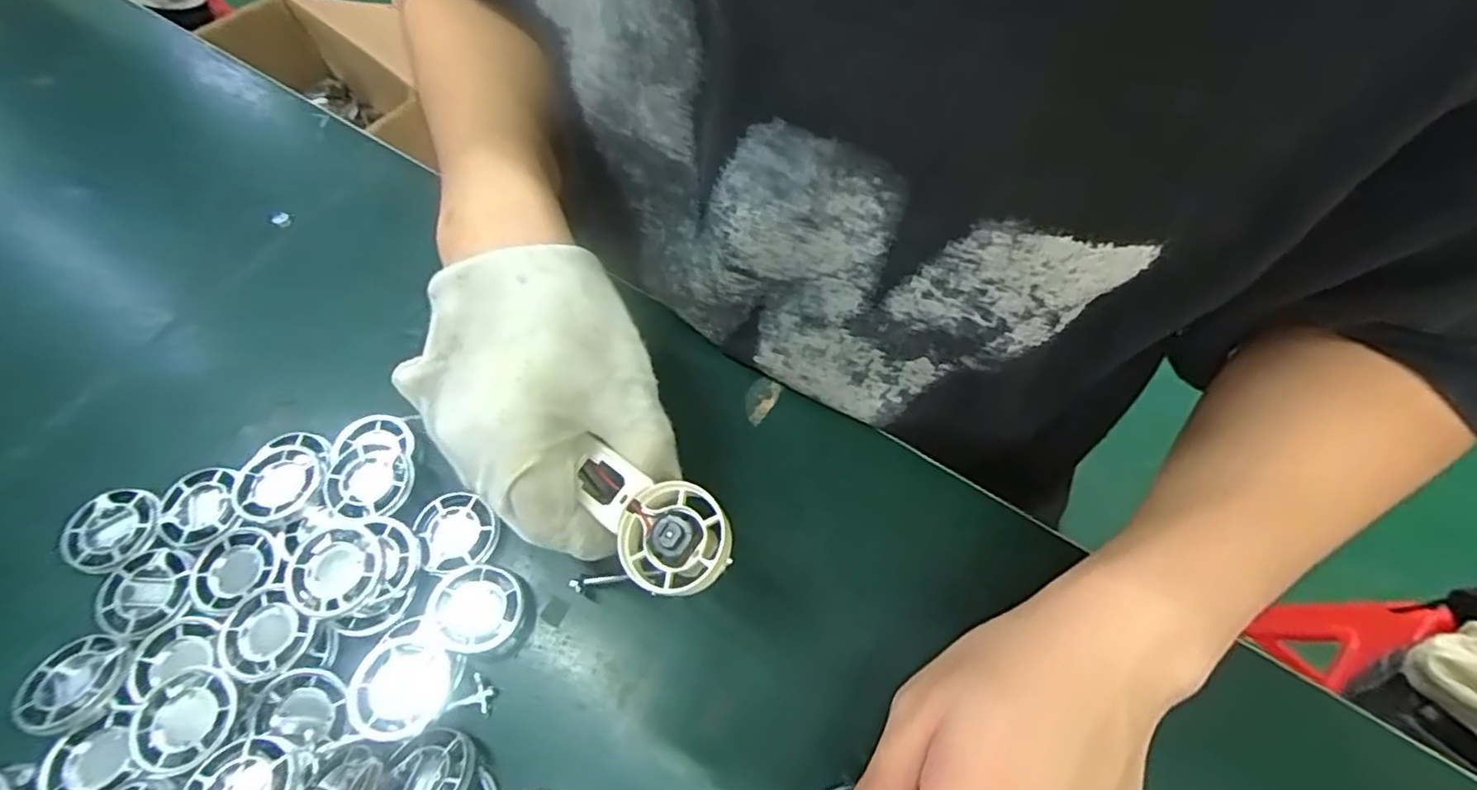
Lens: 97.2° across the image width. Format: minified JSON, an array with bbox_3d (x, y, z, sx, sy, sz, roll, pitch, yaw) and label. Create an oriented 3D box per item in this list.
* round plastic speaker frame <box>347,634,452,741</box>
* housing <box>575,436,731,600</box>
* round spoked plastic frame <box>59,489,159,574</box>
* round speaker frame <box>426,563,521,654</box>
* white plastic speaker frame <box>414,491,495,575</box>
[{"bbox_3d":[-0.138,0.120,0.268,0.036,0.010,0.038,0,64,1],"label":"round plastic speaker frame"},{"bbox_3d":[-0.033,0.045,0.238,0.066,0.015,0.037,34,65,20],"label":"housing"},{"bbox_3d":[-0.296,0.065,0.309,0.039,0.009,0.039,0,64,1],"label":"round spoked plastic frame"},{"bbox_3d":[-0.116,0.094,0.288,0.037,0.010,0.036,0,64,1],"label":"round speaker frame"},{"bbox_3d":[-0.131,0.062,0.300,0.033,0.010,0.038,-27,67,-12],"label":"white plastic speaker frame"}]

